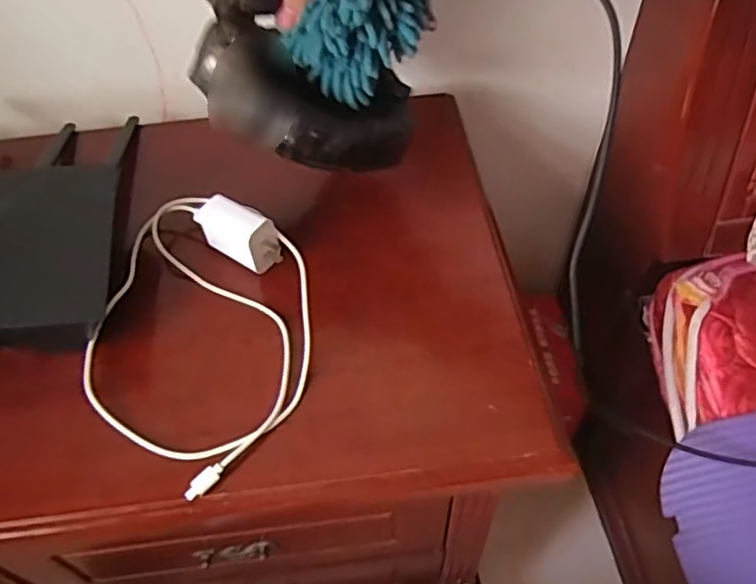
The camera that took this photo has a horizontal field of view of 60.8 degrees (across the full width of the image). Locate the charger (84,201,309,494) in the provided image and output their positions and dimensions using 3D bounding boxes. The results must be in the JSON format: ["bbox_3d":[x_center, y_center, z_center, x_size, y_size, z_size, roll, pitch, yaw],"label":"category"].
[{"bbox_3d":[-0.137,0.014,0.465,0.191,0.041,0.175,32,61,25],"label":"charger"}]

